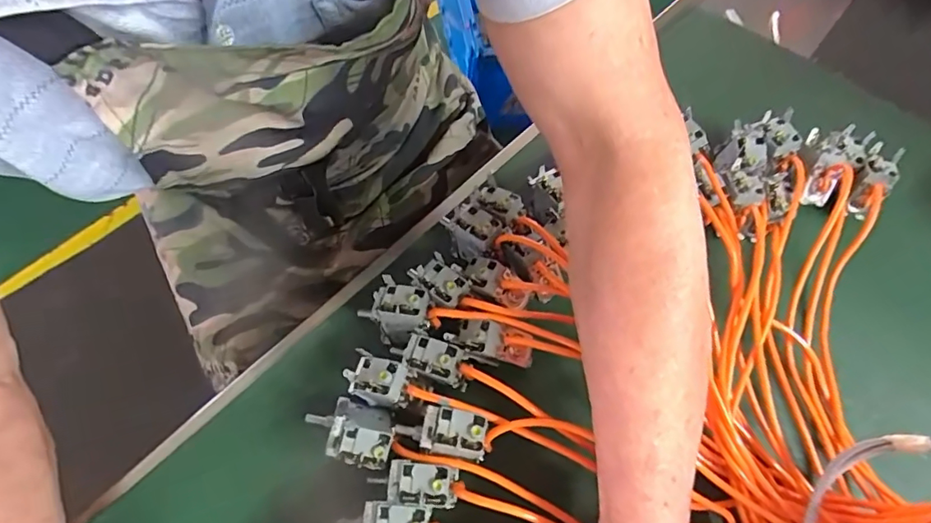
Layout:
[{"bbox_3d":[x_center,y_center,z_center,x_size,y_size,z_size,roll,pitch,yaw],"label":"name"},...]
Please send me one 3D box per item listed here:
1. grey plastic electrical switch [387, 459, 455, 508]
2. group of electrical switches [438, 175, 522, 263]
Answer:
[{"bbox_3d":[-0.026,0.131,0.302,0.040,0.010,0.024,6,64,-1],"label":"grey plastic electrical switch"},{"bbox_3d":[0.012,-0.033,0.392,0.056,0.038,0.050,-41,73,-20],"label":"group of electrical switches"}]

